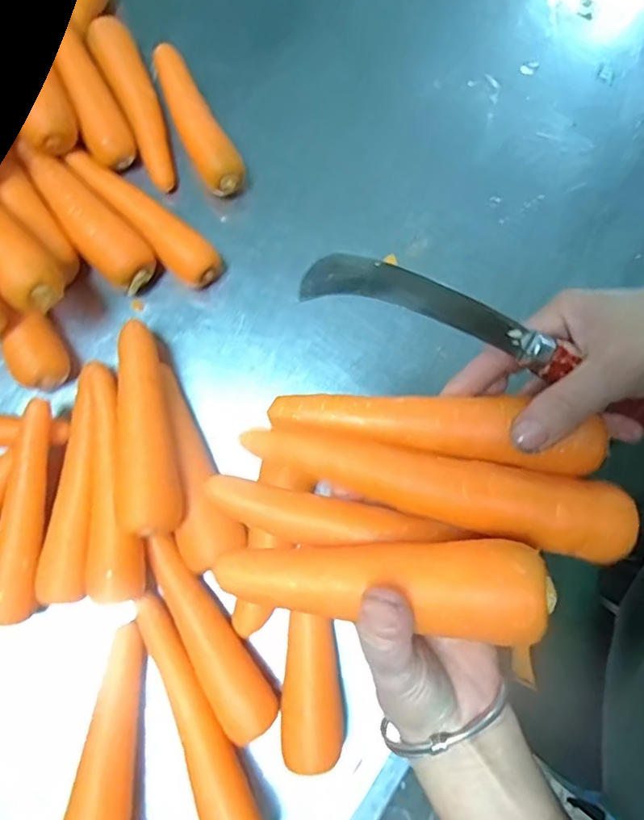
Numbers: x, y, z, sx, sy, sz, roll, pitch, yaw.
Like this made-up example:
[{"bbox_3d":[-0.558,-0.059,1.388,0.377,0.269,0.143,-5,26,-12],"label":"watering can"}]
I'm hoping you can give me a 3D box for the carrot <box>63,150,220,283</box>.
[{"bbox_3d":[-0.158,-0.165,0.481,0.169,0.033,0.039,38,79,7],"label":"carrot"}]

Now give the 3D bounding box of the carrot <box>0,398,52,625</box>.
[{"bbox_3d":[-0.224,0.075,0.419,0.032,0.034,0.158,1,77,-1],"label":"carrot"}]

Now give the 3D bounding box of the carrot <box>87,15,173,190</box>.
[{"bbox_3d":[-0.164,-0.277,0.495,0.037,0.037,0.154,-25,79,-7],"label":"carrot"}]

